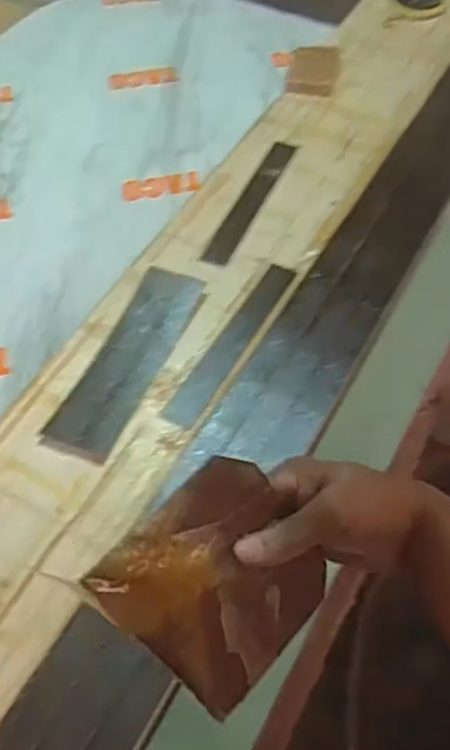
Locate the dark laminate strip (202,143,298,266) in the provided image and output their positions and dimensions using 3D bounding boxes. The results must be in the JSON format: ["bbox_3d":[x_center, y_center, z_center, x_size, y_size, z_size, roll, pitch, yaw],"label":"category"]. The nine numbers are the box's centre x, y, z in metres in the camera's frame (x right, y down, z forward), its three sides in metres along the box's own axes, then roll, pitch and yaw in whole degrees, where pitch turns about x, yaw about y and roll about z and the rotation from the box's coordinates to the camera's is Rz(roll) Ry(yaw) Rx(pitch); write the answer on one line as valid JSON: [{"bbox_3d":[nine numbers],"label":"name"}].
[{"bbox_3d":[0.039,-0.238,0.954,0.036,0.004,0.260,18,56,15],"label":"dark laminate strip"}]

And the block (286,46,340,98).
[{"bbox_3d":[0.138,-0.482,1.116,0.073,0.021,0.107,9,55,11],"label":"block"}]

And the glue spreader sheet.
[{"bbox_3d":[0.000,0.135,0.454,0.122,0.154,0.009,-44,31,-14],"label":"glue spreader sheet"}]

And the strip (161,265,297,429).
[{"bbox_3d":[0.010,-0.040,0.812,0.040,0.004,0.249,23,59,22],"label":"strip"}]

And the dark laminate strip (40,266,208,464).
[{"bbox_3d":[-0.107,-0.019,0.806,0.087,0.005,0.265,19,59,16],"label":"dark laminate strip"}]

